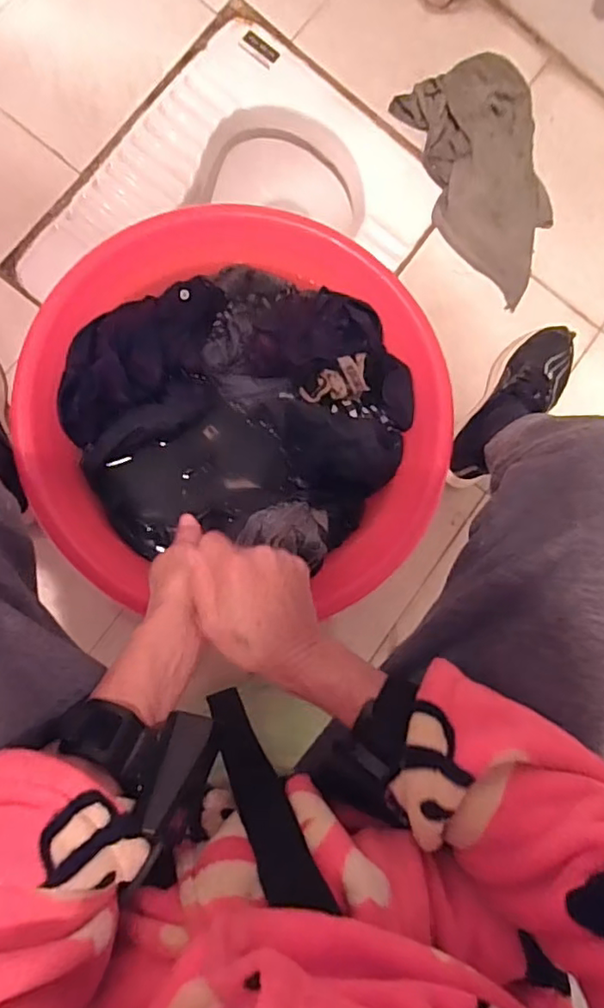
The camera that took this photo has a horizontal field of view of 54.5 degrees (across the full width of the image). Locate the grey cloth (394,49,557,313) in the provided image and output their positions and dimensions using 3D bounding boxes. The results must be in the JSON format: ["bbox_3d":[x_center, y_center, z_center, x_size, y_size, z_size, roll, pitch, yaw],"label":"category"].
[{"bbox_3d":[0.281,-0.472,0.840,0.194,0.049,0.353,-21,90,-9],"label":"grey cloth"}]

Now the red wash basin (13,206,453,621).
[{"bbox_3d":[-0.075,-0.106,0.715,0.450,0.159,0.424,1,86,-8],"label":"red wash basin"}]

